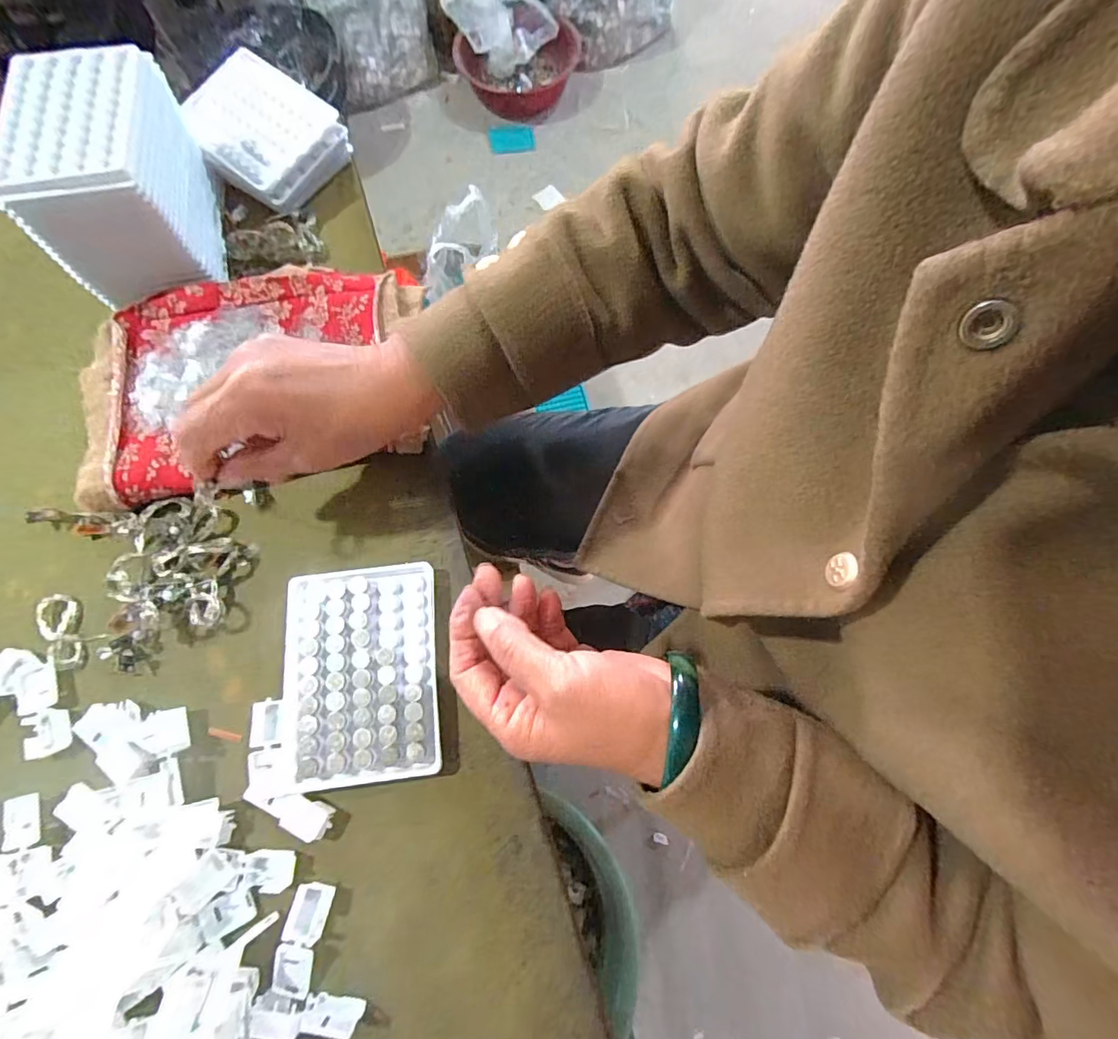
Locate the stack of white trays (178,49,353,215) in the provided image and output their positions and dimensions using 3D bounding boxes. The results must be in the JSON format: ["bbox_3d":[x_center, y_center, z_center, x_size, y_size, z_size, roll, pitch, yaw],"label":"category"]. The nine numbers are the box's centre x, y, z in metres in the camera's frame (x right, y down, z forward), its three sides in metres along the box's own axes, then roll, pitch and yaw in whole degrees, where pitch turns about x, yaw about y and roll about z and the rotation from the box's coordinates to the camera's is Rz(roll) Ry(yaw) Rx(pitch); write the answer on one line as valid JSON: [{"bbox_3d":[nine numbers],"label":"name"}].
[{"bbox_3d":[-0.261,-0.335,0.421,0.125,0.041,0.092,36,75,10],"label":"stack of white trays"}]

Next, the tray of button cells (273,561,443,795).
[{"bbox_3d":[-0.126,0.096,0.310,0.095,0.014,0.128,-7,72,-4],"label":"tray of button cells"}]

